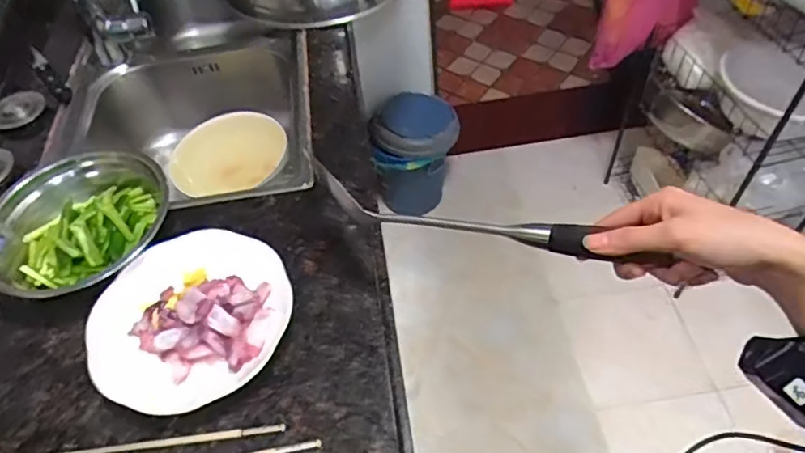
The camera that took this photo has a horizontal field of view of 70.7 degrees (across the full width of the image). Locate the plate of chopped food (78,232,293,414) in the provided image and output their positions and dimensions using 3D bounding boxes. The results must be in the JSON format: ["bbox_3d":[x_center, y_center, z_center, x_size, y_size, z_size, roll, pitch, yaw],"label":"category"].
[{"bbox_3d":[-0.226,0.094,0.608,0.204,0.051,0.181,-33,56,-18],"label":"plate of chopped food"}]

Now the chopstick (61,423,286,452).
[{"bbox_3d":[-0.232,0.208,0.547,0.235,0.005,0.009,-8,52,0],"label":"chopstick"}]

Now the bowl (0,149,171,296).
[{"bbox_3d":[-0.378,0.000,0.662,0.187,0.097,0.153,-16,52,-6],"label":"bowl"}]

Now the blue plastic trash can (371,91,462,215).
[{"bbox_3d":[0.040,-0.228,1.645,0.229,0.257,0.281,-1,52,6],"label":"blue plastic trash can"}]

